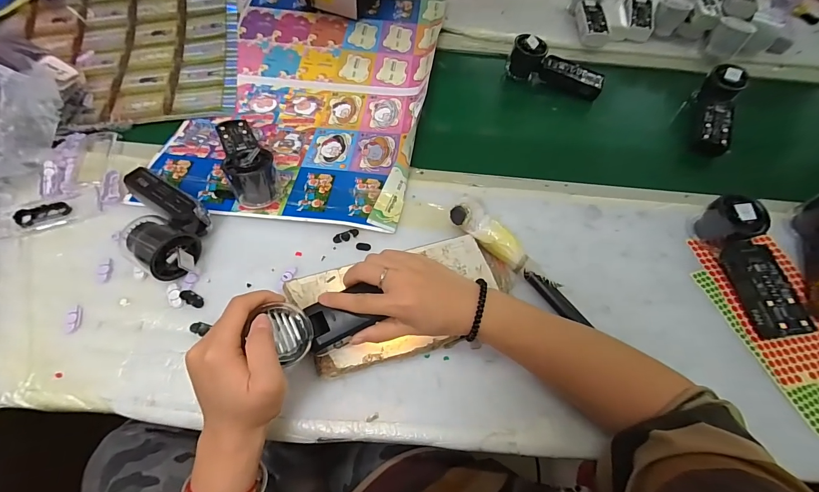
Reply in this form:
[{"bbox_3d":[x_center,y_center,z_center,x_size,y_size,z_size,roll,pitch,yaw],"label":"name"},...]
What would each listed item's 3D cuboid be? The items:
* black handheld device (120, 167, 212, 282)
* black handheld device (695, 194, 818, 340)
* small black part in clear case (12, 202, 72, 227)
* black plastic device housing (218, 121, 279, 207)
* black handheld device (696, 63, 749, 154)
[{"bbox_3d":[-0.287,-0.025,0.405,0.128,0.054,0.090,29,62,14],"label":"black handheld device"},{"bbox_3d":[0.386,0.022,0.404,0.052,0.056,0.159,-8,72,-7],"label":"black handheld device"},{"bbox_3d":[-0.440,-0.038,0.426,0.053,0.009,0.026,-17,61,-12],"label":"small black part in clear case"},{"bbox_3d":[-0.214,-0.126,0.459,0.053,0.063,0.158,-21,62,-14],"label":"black plastic device housing"},{"bbox_3d":[0.491,-0.214,0.561,0.050,0.040,0.158,18,77,8],"label":"black handheld device"}]

